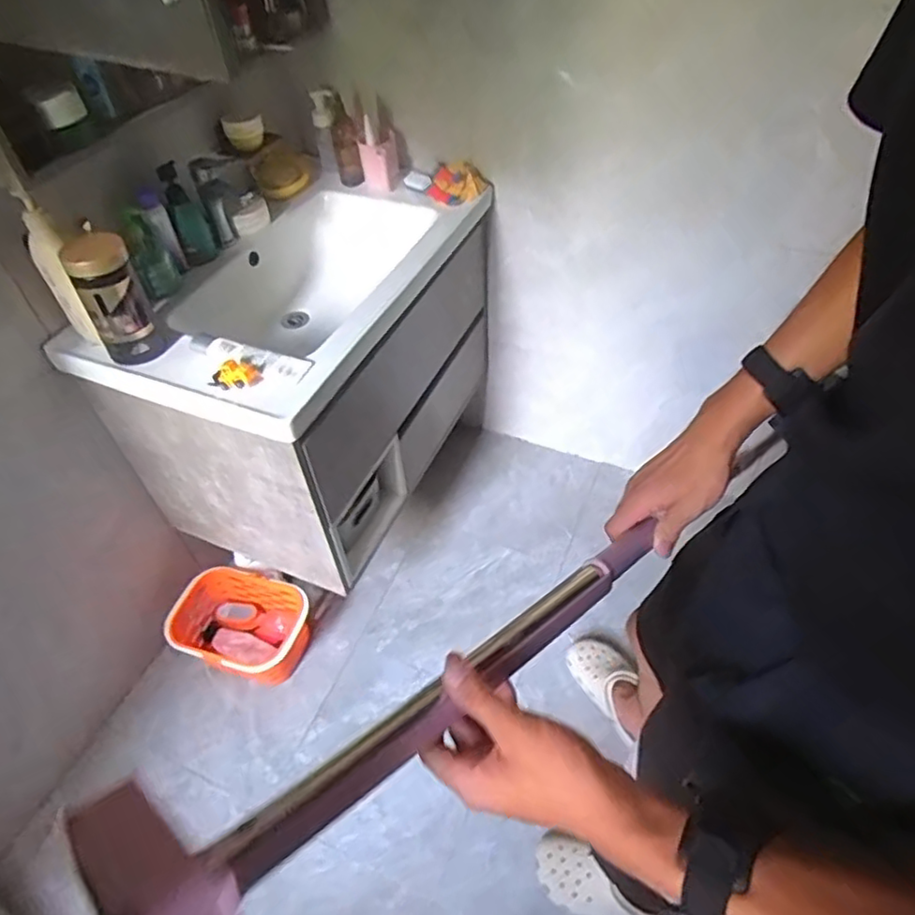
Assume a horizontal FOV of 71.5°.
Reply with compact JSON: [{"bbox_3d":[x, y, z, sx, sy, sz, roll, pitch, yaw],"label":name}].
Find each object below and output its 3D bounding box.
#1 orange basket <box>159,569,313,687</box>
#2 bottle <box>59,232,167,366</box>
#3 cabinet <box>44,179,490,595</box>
[{"bbox_3d":[-0.516,0.418,1.585,0.324,0.164,0.249,12,51,15],"label":"orange basket"},{"bbox_3d":[-0.559,-0.256,1.044,0.104,0.193,0.094,-26,51,-18],"label":"bottle"},{"bbox_3d":[-0.319,-0.202,1.471,0.522,0.590,0.762,17,51,18],"label":"cabinet"}]

